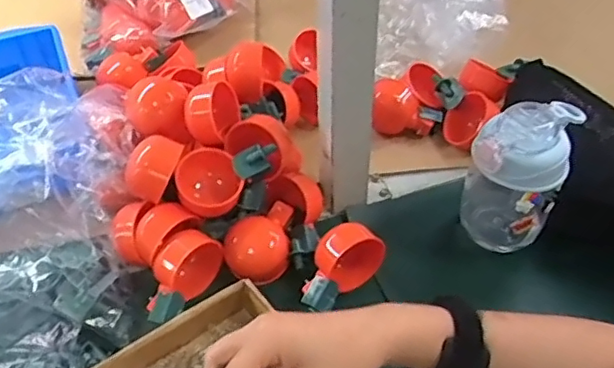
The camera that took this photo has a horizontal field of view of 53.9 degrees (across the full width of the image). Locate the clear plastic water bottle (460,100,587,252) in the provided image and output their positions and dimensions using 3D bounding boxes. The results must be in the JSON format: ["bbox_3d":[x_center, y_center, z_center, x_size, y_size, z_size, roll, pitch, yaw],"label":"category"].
[{"bbox_3d":[0.195,-0.006,0.571,0.083,0.143,0.086,17,48,17],"label":"clear plastic water bottle"}]

